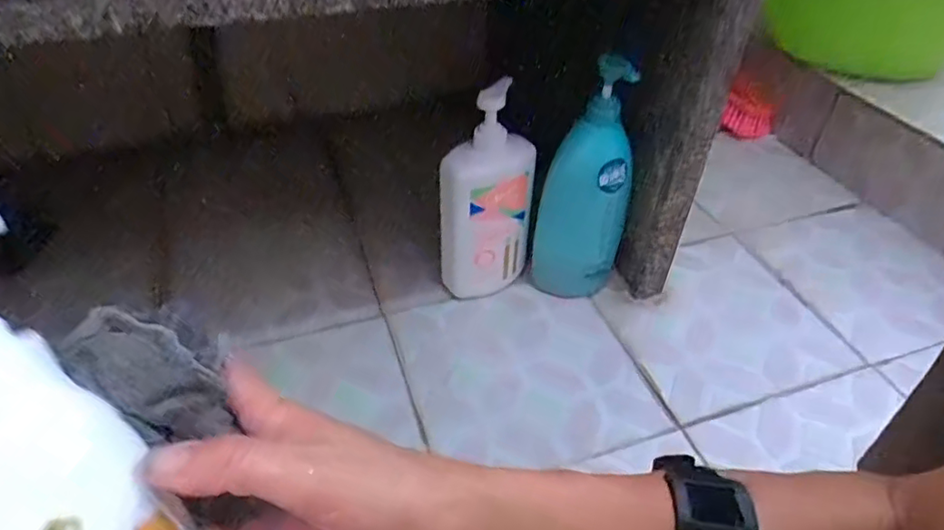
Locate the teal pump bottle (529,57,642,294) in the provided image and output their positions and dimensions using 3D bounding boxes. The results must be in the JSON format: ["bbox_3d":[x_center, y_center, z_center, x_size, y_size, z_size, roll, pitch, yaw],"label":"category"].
[{"bbox_3d":[0.129,-0.086,0.670,0.096,0.291,0.063,11,42,10],"label":"teal pump bottle"}]

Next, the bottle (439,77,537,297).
[{"bbox_3d":[0.018,-0.075,0.678,0.103,0.248,0.076,5,42,3],"label":"bottle"}]

